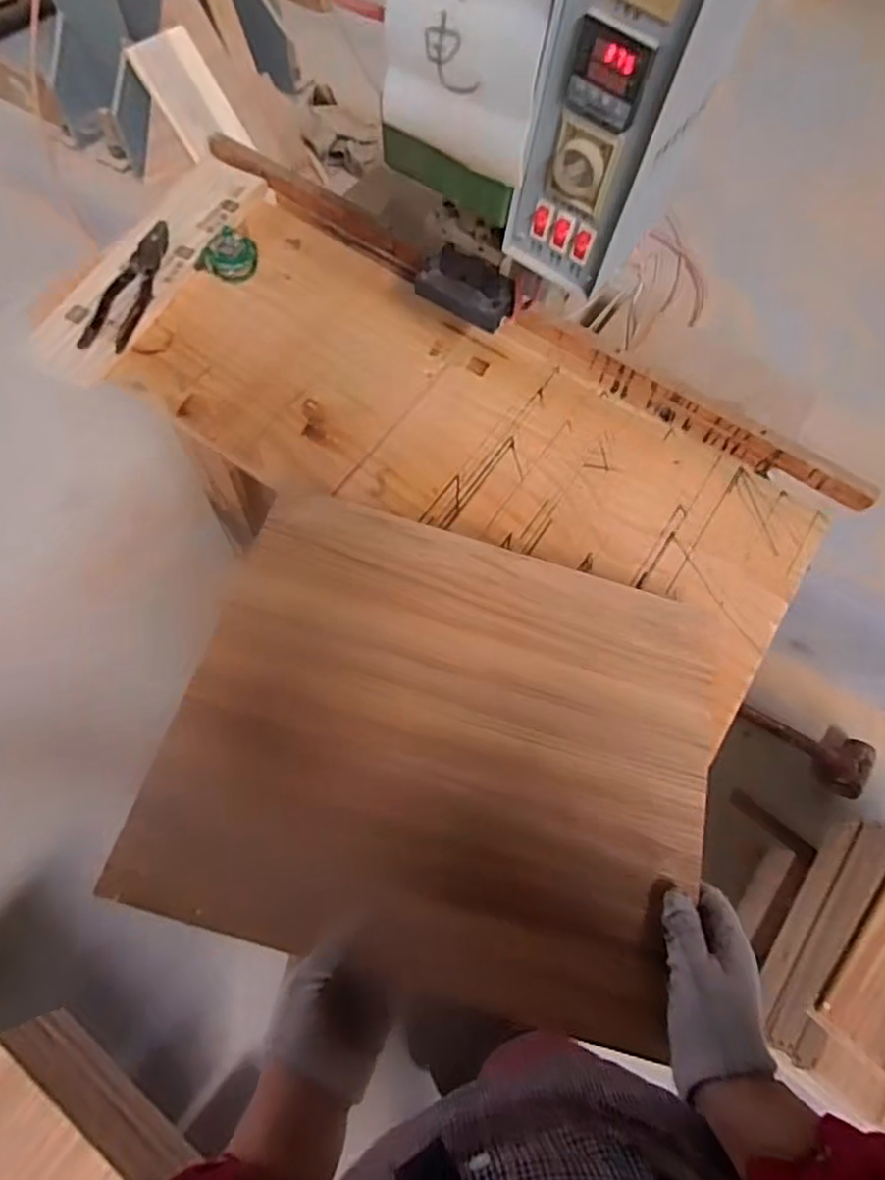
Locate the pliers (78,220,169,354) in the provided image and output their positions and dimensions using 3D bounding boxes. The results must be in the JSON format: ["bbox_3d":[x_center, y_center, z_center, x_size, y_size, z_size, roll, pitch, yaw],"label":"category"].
[{"bbox_3d":[-0.352,-0.343,0.738,0.046,0.022,0.189,9,65,1],"label":"pliers"}]

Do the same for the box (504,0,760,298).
[{"bbox_3d":[0.138,-0.347,0.448,0.099,0.244,0.130,36,69,12],"label":"box"}]

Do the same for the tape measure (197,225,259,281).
[{"bbox_3d":[-0.251,-0.392,0.768,0.057,0.028,0.054,29,67,10],"label":"tape measure"}]

